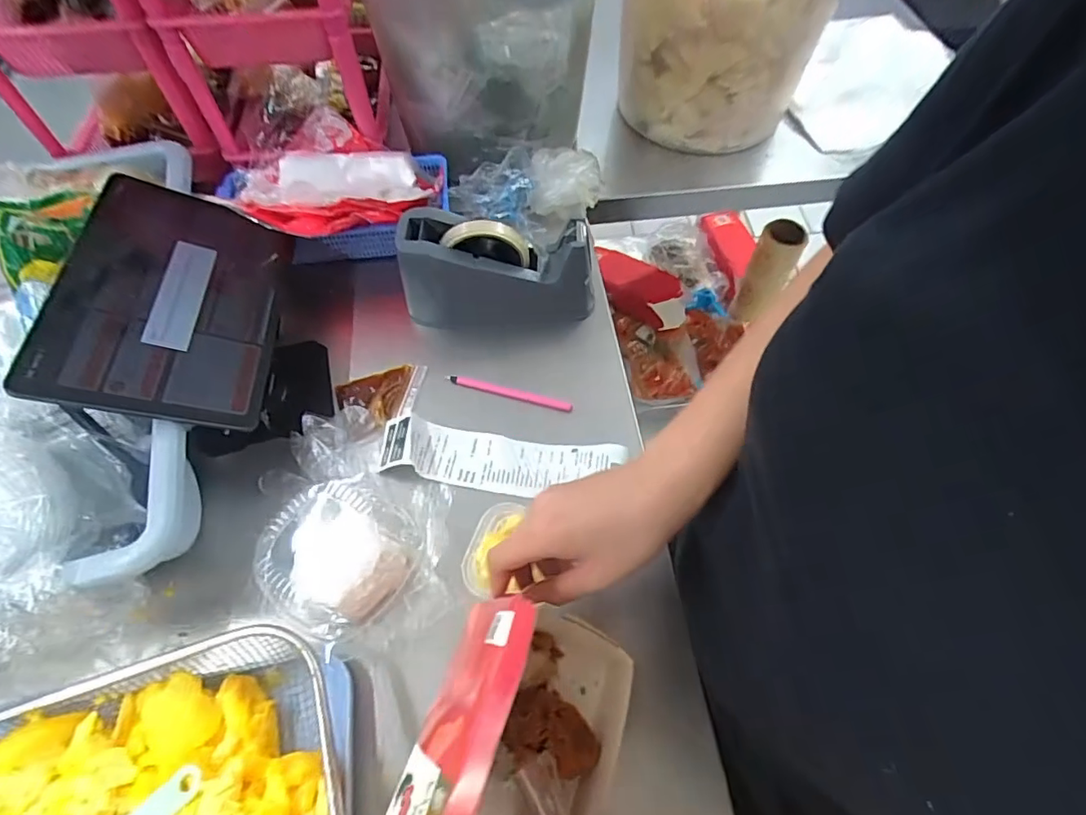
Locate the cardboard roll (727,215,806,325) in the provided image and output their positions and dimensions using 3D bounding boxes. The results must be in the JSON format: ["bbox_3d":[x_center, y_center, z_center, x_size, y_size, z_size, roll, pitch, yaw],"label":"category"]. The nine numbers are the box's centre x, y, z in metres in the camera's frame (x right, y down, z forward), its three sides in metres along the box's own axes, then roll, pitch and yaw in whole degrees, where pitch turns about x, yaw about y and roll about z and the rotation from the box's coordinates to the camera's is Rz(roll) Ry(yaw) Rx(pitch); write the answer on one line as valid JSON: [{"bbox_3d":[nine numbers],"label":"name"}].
[{"bbox_3d":[0.519,-0.307,1.274,0.096,0.269,0.074,-4,60,-2],"label":"cardboard roll"}]

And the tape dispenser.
[{"bbox_3d":[-0.047,-0.146,0.582,0.197,0.113,0.096,-6,60,-4],"label":"tape dispenser"}]

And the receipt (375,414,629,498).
[{"bbox_3d":[-0.043,0.047,0.511,0.228,0.022,0.053,8,60,5],"label":"receipt"}]

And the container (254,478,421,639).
[{"bbox_3d":[-0.163,0.119,0.443,0.101,0.073,0.115,29,64,16],"label":"container"}]

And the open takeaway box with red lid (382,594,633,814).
[{"bbox_3d":[-0.018,0.220,0.332,0.115,0.165,0.176,21,62,12],"label":"open takeaway box with red lid"}]

